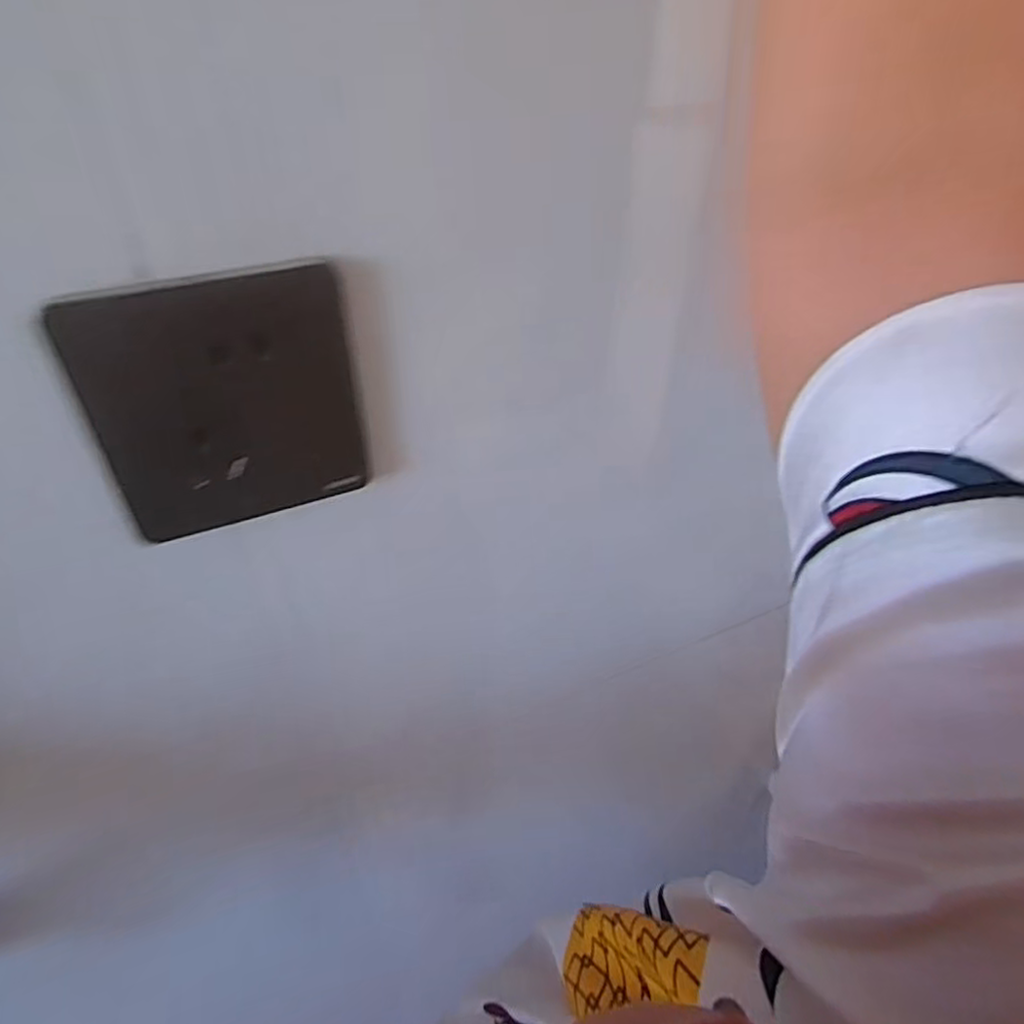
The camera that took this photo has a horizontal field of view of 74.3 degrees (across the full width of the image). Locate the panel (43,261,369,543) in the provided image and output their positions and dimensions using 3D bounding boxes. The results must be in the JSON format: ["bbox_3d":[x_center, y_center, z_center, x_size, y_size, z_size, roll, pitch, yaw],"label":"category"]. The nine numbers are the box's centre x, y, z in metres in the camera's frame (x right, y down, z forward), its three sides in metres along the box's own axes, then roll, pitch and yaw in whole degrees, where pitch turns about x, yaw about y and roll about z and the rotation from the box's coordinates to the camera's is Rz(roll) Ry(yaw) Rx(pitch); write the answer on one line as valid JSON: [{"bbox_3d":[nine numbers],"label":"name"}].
[{"bbox_3d":[-0.093,-0.032,0.228,0.080,0.091,0.008,-16,44,-19],"label":"panel"}]

